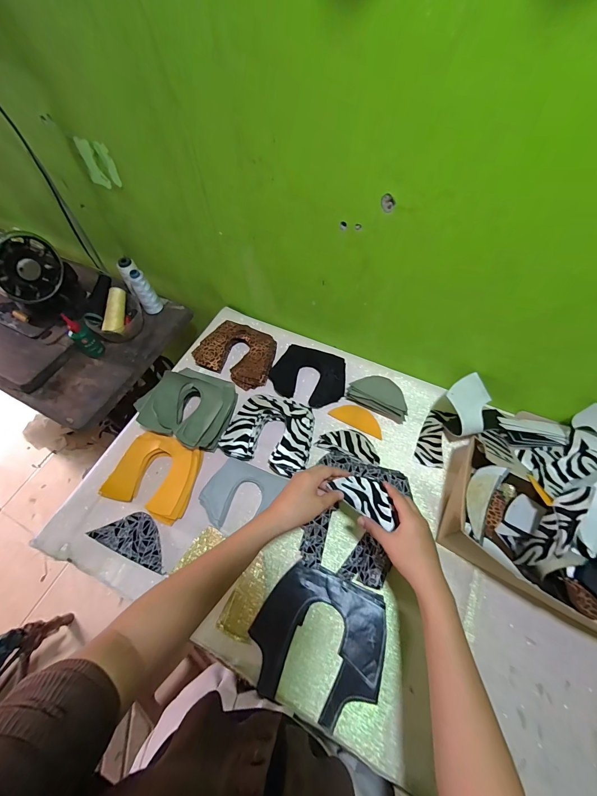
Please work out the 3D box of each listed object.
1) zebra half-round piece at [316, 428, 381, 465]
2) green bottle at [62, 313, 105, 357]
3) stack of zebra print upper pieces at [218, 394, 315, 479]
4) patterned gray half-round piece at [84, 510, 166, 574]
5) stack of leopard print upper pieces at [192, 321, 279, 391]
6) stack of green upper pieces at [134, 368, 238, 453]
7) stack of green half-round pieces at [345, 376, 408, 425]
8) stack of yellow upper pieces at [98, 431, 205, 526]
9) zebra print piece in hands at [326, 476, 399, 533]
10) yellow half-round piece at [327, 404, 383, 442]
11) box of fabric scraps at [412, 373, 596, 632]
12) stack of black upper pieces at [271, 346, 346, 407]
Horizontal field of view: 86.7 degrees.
[{"bbox_3d":[0.101,0.087,0.608,0.118,0.021,0.060,25,64,15],"label":"zebra half-round piece"},{"bbox_3d":[-0.485,-0.137,0.710,0.046,0.104,0.045,-40,67,-19],"label":"green bottle"},{"bbox_3d":[-0.051,0.065,0.611,0.167,0.036,0.139,17,62,11],"label":"stack of zebra print upper pieces"},{"bbox_3d":[-0.281,0.239,0.548,0.144,0.004,0.069,20,60,11],"label":"patterned gray half-round piece"},{"bbox_3d":[-0.142,-0.102,0.719,0.174,0.039,0.139,17,62,10],"label":"stack of leopard print upper pieces"},{"bbox_3d":[-0.215,0.017,0.628,0.164,0.072,0.144,19,63,12],"label":"stack of green upper pieces"},{"bbox_3d":[0.165,-0.004,0.649,0.127,0.037,0.066,23,63,14],"label":"stack of green half-round pieces"},{"bbox_3d":[-0.261,0.140,0.587,0.148,0.026,0.137,19,63,12],"label":"stack of yellow upper pieces"},{"bbox_3d":[0.100,0.142,0.465,0.101,0.015,0.050,32,66,18],"label":"zebra print piece in hands"},{"bbox_3d":[0.124,0.040,0.648,0.110,0.006,0.044,26,76,19],"label":"yellow half-round piece"},{"bbox_3d":[0.412,0.149,0.496,0.420,0.125,0.331,25,64,15],"label":"box of fabric scraps"},{"bbox_3d":[0.020,-0.049,0.686,0.167,0.031,0.124,16,62,10],"label":"stack of black upper pieces"}]

